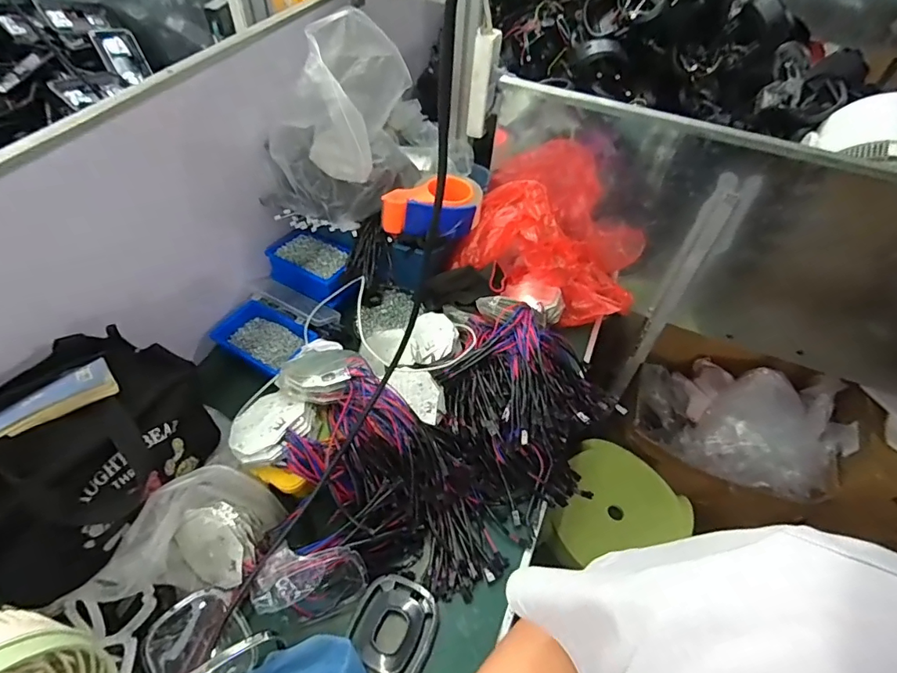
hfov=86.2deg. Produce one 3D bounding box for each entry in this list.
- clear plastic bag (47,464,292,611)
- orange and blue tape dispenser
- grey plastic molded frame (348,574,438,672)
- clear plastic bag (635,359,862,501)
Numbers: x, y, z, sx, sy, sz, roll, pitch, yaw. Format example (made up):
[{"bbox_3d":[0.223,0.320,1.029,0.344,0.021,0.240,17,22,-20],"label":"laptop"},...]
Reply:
[{"bbox_3d":[-0.297,0.225,0.545,0.193,0.109,0.108,-7,52,-10],"label":"clear plastic bag"},{"bbox_3d":[-0.025,-0.222,0.792,0.161,0.072,0.111,4,51,-1],"label":"orange and blue tape dispenser"},{"bbox_3d":[-0.065,0.346,0.563,0.093,0.017,0.113,17,52,10],"label":"grey plastic molded frame"},{"bbox_3d":[0.713,0.224,1.214,0.444,0.216,0.378,23,53,15],"label":"clear plastic bag"}]

